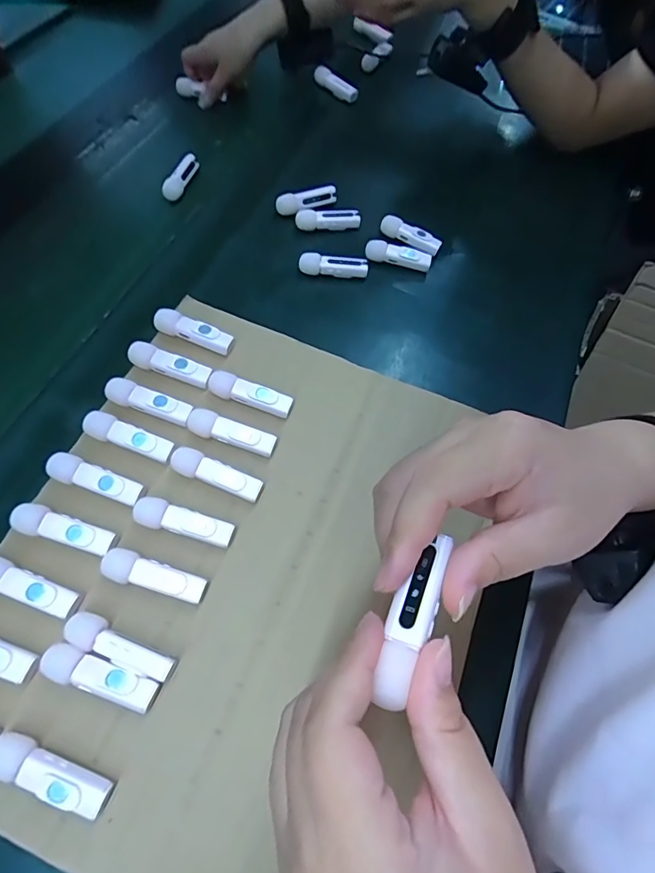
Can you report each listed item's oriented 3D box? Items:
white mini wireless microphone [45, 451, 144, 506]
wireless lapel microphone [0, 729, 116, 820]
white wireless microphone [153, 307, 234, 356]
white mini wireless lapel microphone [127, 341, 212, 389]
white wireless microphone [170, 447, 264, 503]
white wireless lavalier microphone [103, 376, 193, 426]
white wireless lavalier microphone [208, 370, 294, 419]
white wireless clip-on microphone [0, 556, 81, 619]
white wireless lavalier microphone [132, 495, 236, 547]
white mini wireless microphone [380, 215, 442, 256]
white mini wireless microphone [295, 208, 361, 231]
[{"bbox_3d":[-0.155,0.028,0.316,0.063,0.009,0.019,20,63,9],"label":"white mini wireless microphone"},{"bbox_3d":[-0.143,0.175,0.246,0.066,0.016,0.018,21,63,10],"label":"wireless lapel microphone"},{"bbox_3d":[-0.106,-0.084,0.377,0.062,0.015,0.016,18,63,8],"label":"white wireless microphone"},{"bbox_3d":[-0.120,-0.055,0.362,0.063,0.015,0.016,16,62,7],"label":"white mini wireless lapel microphone"},{"bbox_3d":[-0.076,0.027,0.328,0.063,0.015,0.017,22,63,10],"label":"white wireless microphone"},{"bbox_3d":[-0.130,-0.026,0.346,0.064,0.010,0.018,16,62,7],"label":"white wireless lavalier microphone"},{"bbox_3d":[-0.059,-0.032,0.358,0.064,0.014,0.016,16,62,7],"label":"white wireless lavalier microphone"},{"bbox_3d":[-0.181,0.089,0.282,0.062,0.009,0.018,19,63,9],"label":"white wireless clip-on microphone"},{"bbox_3d":[-0.094,0.057,0.311,0.064,0.014,0.018,16,62,7],"label":"white wireless lavalier microphone"},{"bbox_3d":[0.084,-0.205,0.482,0.065,0.017,0.019,33,66,15],"label":"white mini wireless microphone"},{"bbox_3d":[0.001,-0.220,0.487,0.065,0.018,0.019,0,62,-2],"label":"white mini wireless microphone"}]

